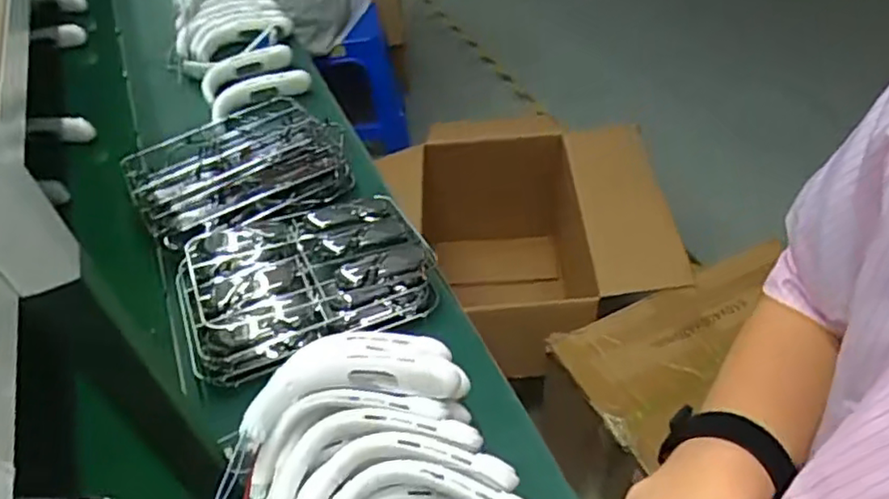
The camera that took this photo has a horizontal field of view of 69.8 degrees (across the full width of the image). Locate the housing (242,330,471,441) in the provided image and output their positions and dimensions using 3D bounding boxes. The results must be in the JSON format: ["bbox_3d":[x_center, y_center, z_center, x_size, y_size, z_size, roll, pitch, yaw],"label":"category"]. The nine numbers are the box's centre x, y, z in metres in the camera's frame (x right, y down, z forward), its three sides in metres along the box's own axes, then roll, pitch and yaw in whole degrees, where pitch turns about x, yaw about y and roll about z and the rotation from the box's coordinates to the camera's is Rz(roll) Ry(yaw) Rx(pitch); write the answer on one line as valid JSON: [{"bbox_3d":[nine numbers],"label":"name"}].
[{"bbox_3d":[-0.102,0.139,0.719,0.238,0.055,0.116,-14,47,-8],"label":"housing"}]

